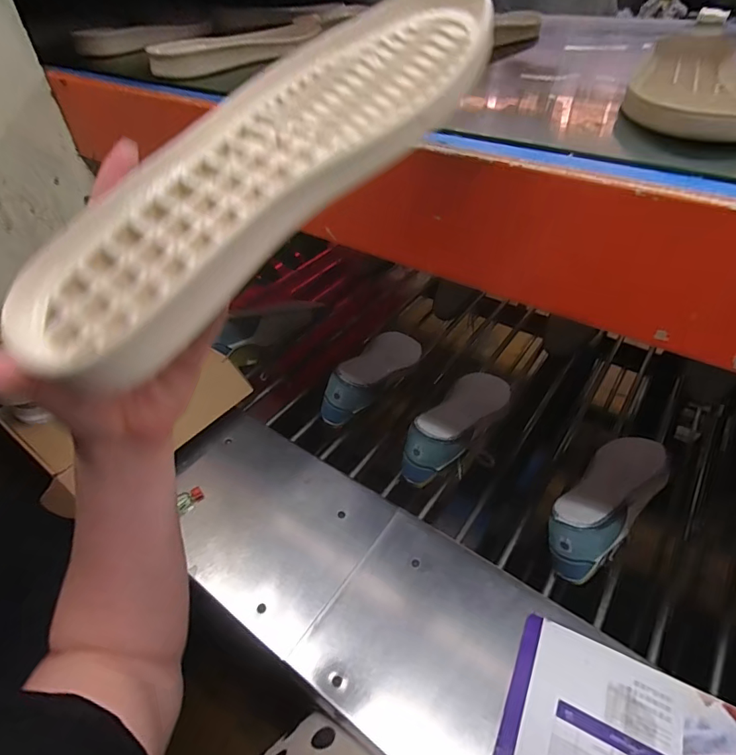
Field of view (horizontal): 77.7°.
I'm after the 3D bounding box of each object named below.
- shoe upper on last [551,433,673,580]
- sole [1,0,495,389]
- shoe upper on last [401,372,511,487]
[{"bbox_3d":[0.336,0.169,0.640,0.252,0.109,0.085,-33,51,-29],"label":"shoe upper on last"},{"bbox_3d":[-0.045,-0.116,0.243,0.107,0.033,0.302,30,70,30],"label":"sole"},{"bbox_3d":[0.147,0.085,0.761,0.092,0.108,0.264,30,34,27],"label":"shoe upper on last"}]

